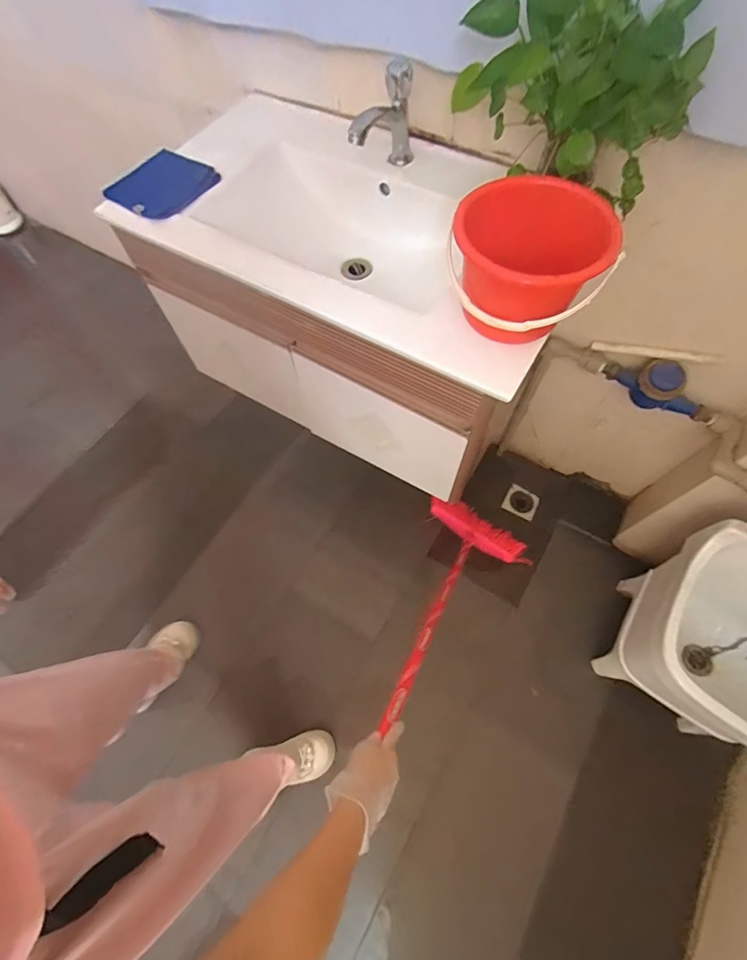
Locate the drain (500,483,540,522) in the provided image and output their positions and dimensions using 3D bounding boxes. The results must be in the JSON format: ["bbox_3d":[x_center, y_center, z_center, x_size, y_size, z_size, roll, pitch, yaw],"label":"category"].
[{"bbox_3d":[0.489,0.074,1.409,0.105,0.015,0.092,27,80,22],"label":"drain"}]

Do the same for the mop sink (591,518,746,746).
[{"bbox_3d":[0.766,0.385,0.934,0.362,0.418,0.350,29,69,14],"label":"mop sink"}]

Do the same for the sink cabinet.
[{"bbox_3d":[-0.043,-0.381,0.881,0.739,0.359,0.419,27,69,13],"label":"sink cabinet"}]

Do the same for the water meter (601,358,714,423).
[{"bbox_3d":[0.598,-0.186,0.880,0.218,0.090,0.072,29,69,14],"label":"water meter"}]

